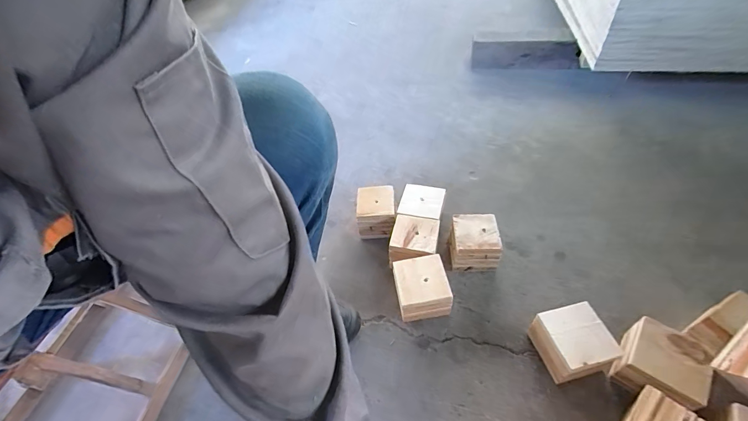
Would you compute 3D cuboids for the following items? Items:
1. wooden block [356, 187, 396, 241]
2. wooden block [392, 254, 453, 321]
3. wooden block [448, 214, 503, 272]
[{"bbox_3d":[0.005,0.005,0.812,0.085,0.083,0.098,-3,47,4],"label":"wooden block"},{"bbox_3d":[0.089,0.152,0.660,0.095,0.083,0.099,-11,47,-4],"label":"wooden block"},{"bbox_3d":[0.212,0.070,0.737,0.094,0.085,0.104,-2,47,5],"label":"wooden block"}]

